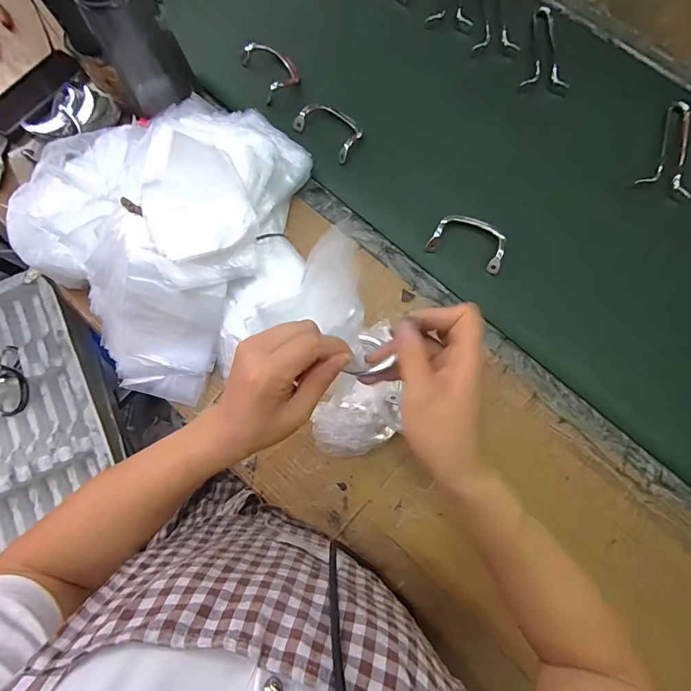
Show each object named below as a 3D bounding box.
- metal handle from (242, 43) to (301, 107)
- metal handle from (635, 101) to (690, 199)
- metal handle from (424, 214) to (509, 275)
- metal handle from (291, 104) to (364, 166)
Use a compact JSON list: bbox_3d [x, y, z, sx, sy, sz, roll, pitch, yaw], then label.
[{"bbox_3d":[-0.112,-0.421,0.597,0.063,0.028,0.099,-28,79,-6],"label":"metal handle"},{"bbox_3d":[0.478,-0.288,0.559,0.066,0.012,0.157,24,79,5],"label":"metal handle"},{"bbox_3d":[0.167,-0.142,0.524,0.100,0.023,0.061,23,79,5],"label":"metal handle"},{"bbox_3d":[-0.026,-0.313,0.567,0.096,0.030,0.067,29,79,6],"label":"metal handle"}]

